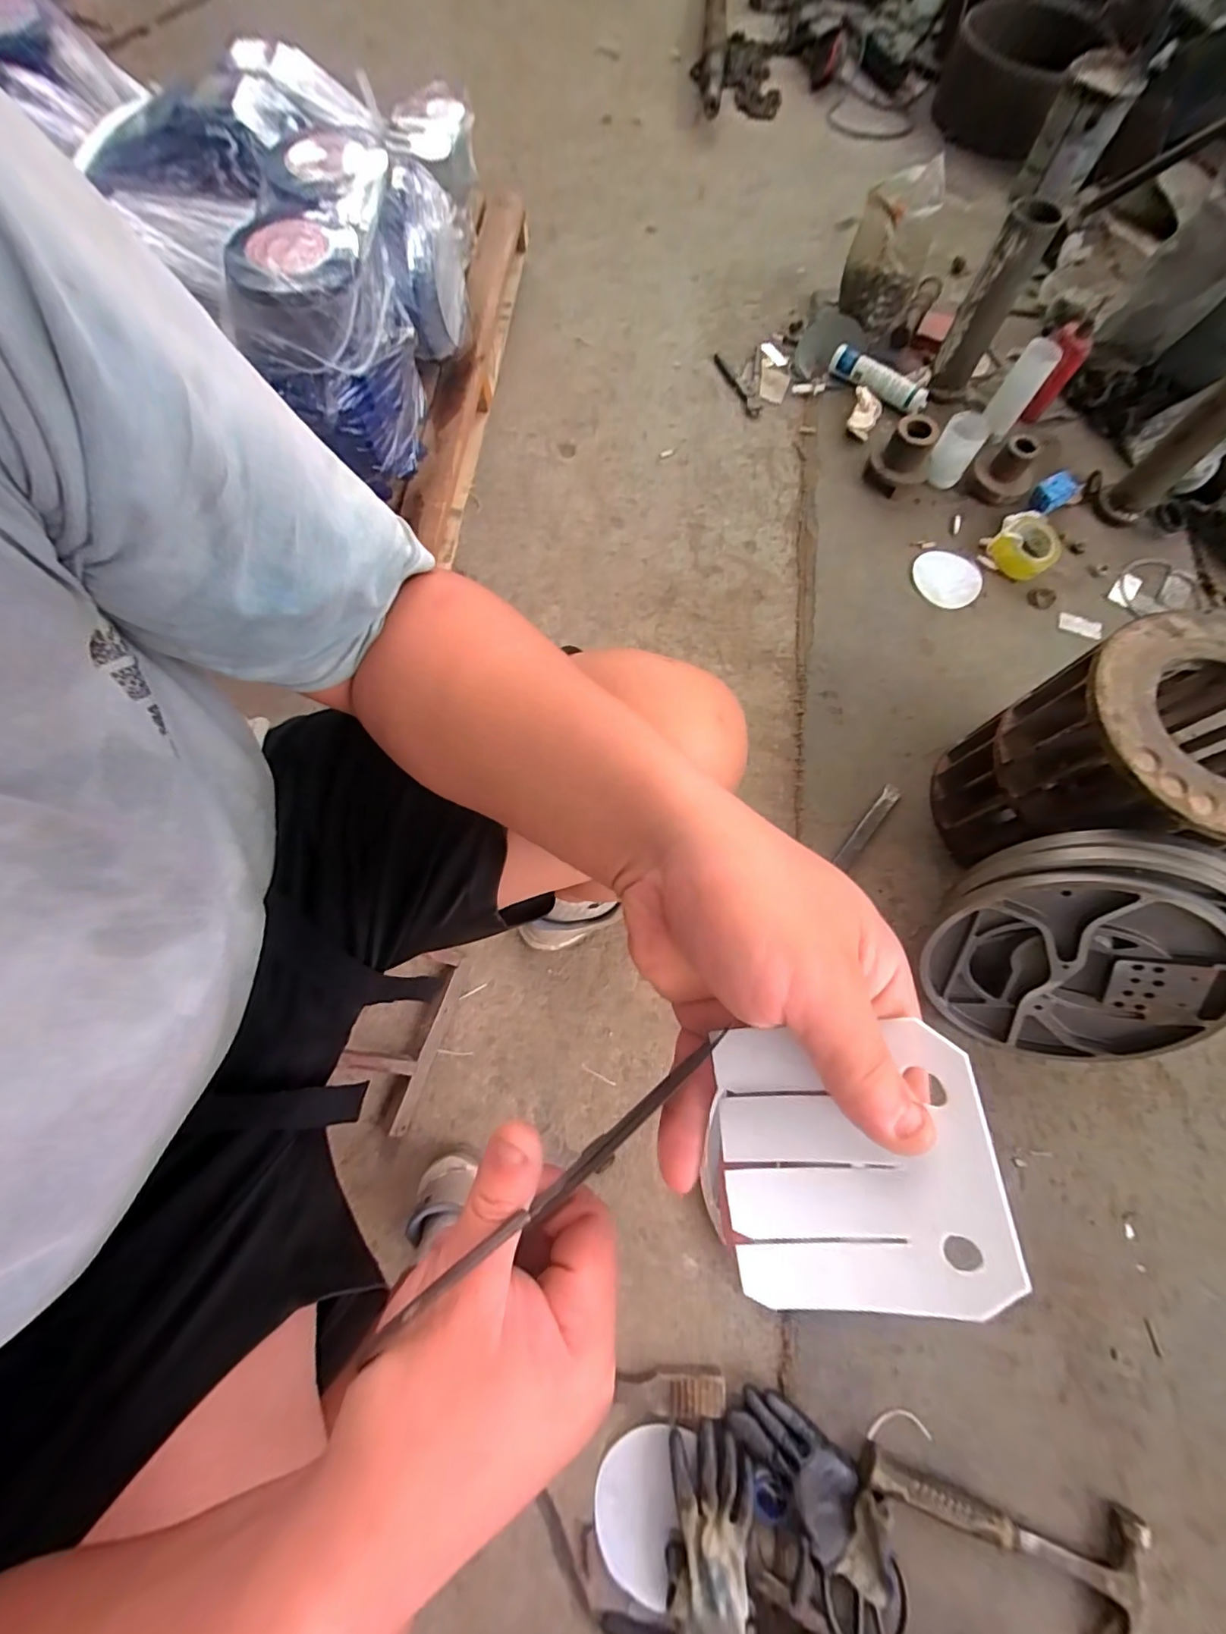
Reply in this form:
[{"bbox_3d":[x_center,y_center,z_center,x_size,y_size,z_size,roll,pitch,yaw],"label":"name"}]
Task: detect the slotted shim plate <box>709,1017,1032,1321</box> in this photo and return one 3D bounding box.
[{"bbox_3d":[0.082,0.121,0.186,0.086,0.008,0.087,-13,73,22],"label":"slotted shim plate"}]

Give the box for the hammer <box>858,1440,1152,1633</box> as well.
[{"bbox_3d":[0.455,0.863,0.625,0.337,0.034,0.135,13,74,3],"label":"hammer"}]

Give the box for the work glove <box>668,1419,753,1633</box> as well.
[{"bbox_3d":[0.115,0.840,0.602,0.092,0.057,0.206,2,74,0],"label":"work glove"}]

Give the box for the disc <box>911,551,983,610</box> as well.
[{"bbox_3d":[0.644,-0.461,1.034,0.130,0.010,0.122,0,74,-1],"label":"disc"}]

